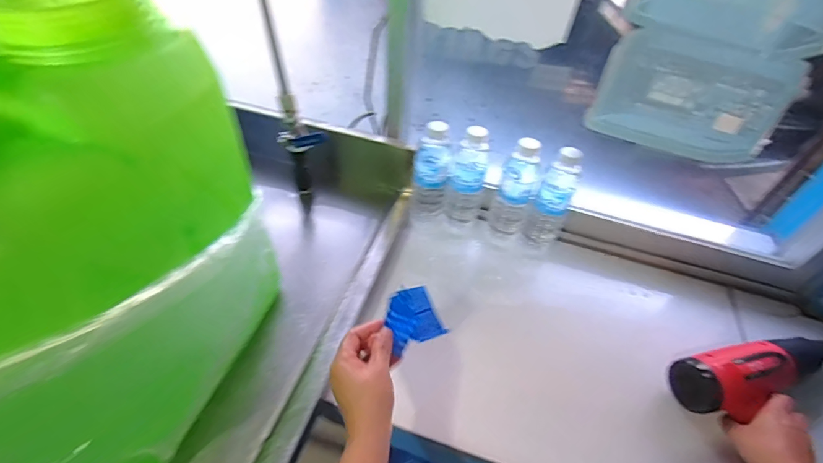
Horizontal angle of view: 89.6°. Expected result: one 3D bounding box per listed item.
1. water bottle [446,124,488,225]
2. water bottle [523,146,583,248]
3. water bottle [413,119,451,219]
[{"bbox_3d":[0.099,-0.102,0.724,0.065,0.182,0.080,13,46,7],"label":"water bottle"},{"bbox_3d":[0.237,-0.054,0.694,0.062,0.191,0.073,25,49,17],"label":"water bottle"},{"bbox_3d":[0.033,-0.102,0.724,0.063,0.185,0.067,7,46,1],"label":"water bottle"}]

